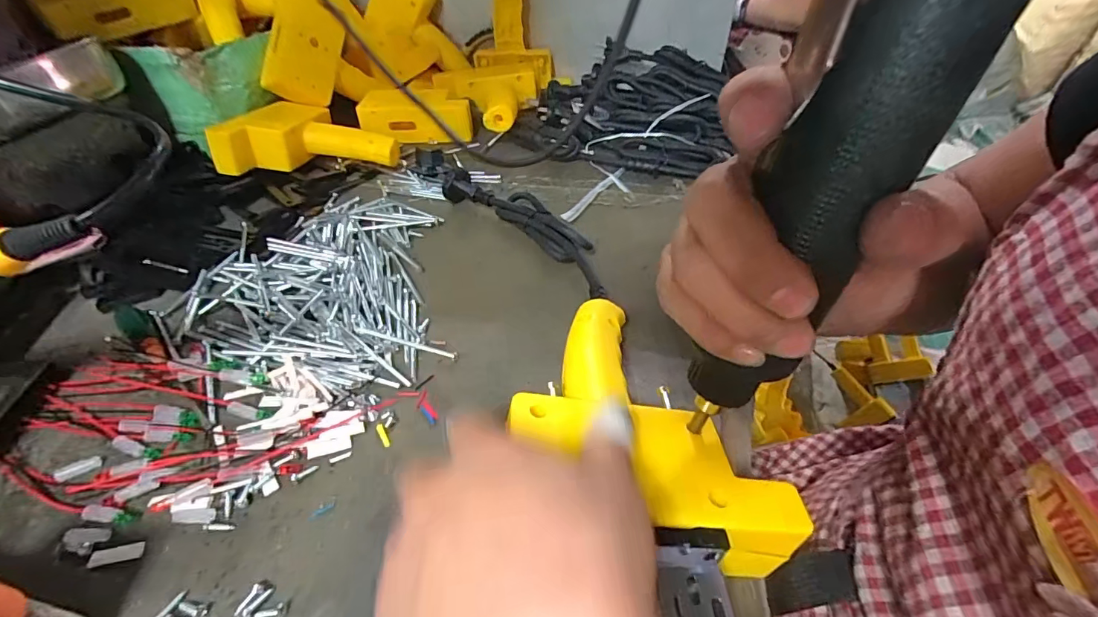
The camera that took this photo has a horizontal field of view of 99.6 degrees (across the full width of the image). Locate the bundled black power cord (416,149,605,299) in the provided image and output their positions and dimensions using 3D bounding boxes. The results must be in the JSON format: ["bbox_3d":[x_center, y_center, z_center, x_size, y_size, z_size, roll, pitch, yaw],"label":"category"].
[{"bbox_3d":[-0.039,-0.090,0.416,0.048,0.026,0.271,-33,53,-27],"label":"bundled black power cord"}]

